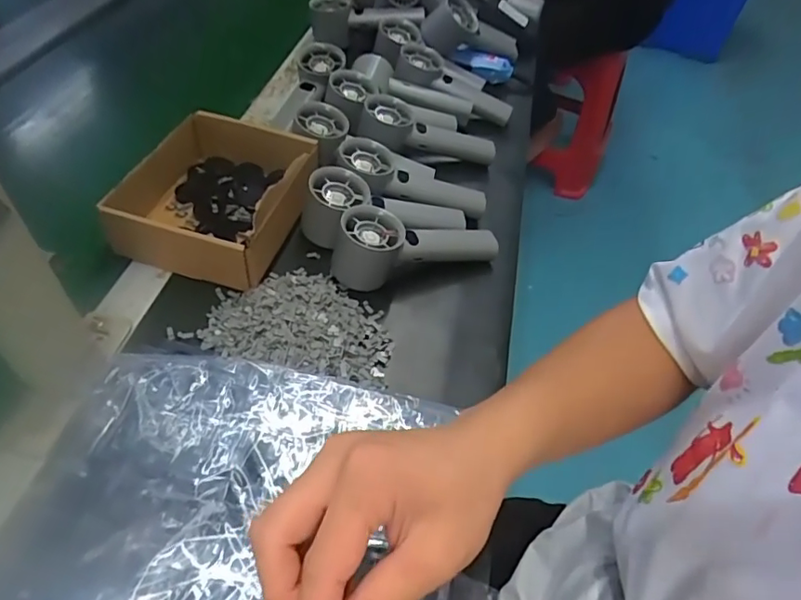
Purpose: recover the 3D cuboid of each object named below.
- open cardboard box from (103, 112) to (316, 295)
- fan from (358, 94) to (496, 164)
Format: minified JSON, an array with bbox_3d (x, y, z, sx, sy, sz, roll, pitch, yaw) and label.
[{"bbox_3d":[-0.169,-0.102,0.504,0.151,0.068,0.164,14,49,3],"label":"open cardboard box"},{"bbox_3d":[0.033,-0.187,0.611,0.160,0.038,0.049,11,45,-20],"label":"fan"}]

